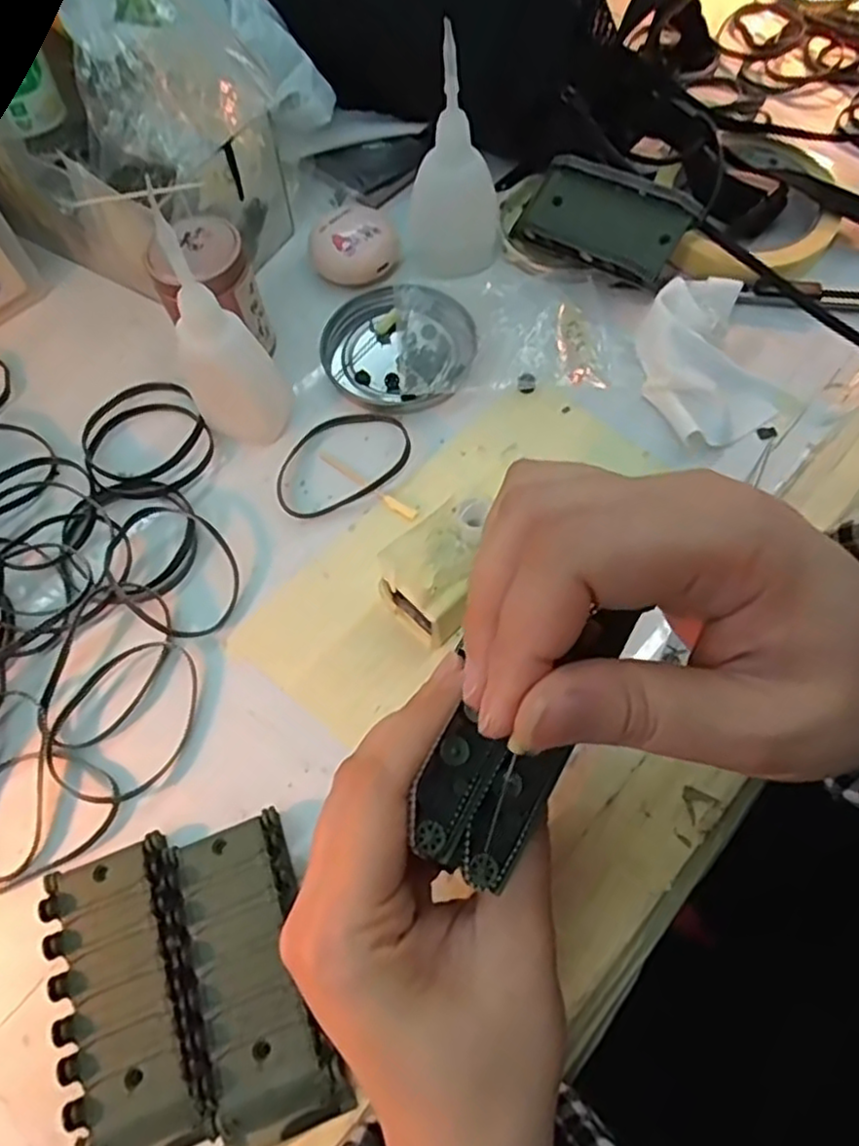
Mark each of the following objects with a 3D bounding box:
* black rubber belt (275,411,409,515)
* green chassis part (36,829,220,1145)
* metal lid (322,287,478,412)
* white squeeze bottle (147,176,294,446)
[{"bbox_3d":[-0.043,-0.056,0.334,0.070,0.006,0.049,-24,67,-8],"label":"black rubber belt"},{"bbox_3d":[-0.103,0.146,0.237,0.046,0.019,0.096,-20,67,-7],"label":"green chassis part"},{"bbox_3d":[-0.016,-0.118,0.360,0.078,0.011,0.076,-1,66,2],"label":"metal lid"},{"bbox_3d":[-0.091,-0.099,0.300,0.037,0.107,0.031,33,71,15],"label":"white squeeze bottle"}]

